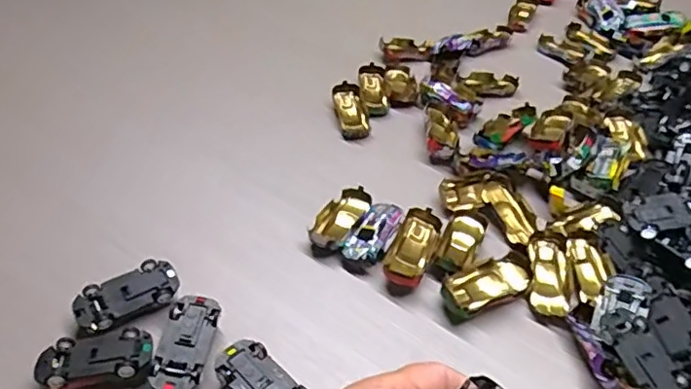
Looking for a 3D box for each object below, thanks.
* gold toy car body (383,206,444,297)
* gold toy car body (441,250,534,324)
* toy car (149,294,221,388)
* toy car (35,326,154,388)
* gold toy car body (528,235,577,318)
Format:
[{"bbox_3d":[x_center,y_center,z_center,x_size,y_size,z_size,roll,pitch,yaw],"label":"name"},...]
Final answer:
[{"bbox_3d":[0.049,0.041,0.428,0.029,0.023,0.067,17,45,15],"label":"gold toy car body"},{"bbox_3d":[0.097,0.063,0.406,0.063,0.024,0.030,-19,48,-22],"label":"gold toy car body"},{"bbox_3d":[-0.097,0.096,0.362,0.029,0.021,0.067,6,43,3],"label":"toy car"},{"bbox_3d":[-0.149,0.101,0.354,0.064,0.021,0.033,-6,44,-9],"label":"toy car"},{"bbox_3d":[0.145,0.059,0.417,0.028,0.013,0.063,6,56,3],"label":"gold toy car body"}]

